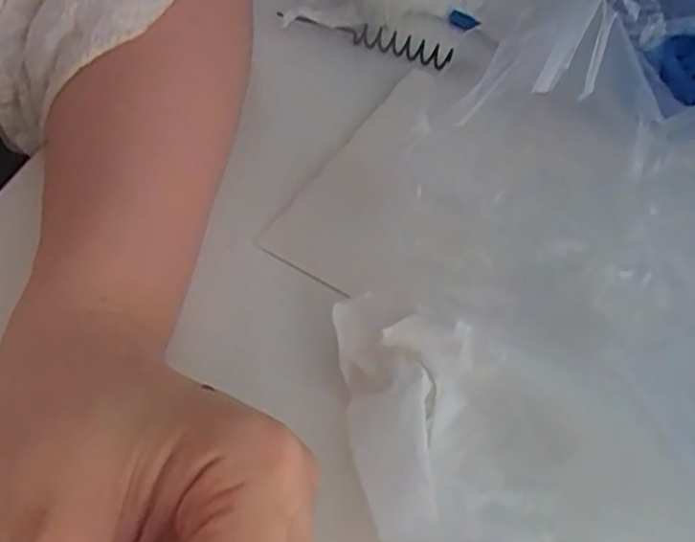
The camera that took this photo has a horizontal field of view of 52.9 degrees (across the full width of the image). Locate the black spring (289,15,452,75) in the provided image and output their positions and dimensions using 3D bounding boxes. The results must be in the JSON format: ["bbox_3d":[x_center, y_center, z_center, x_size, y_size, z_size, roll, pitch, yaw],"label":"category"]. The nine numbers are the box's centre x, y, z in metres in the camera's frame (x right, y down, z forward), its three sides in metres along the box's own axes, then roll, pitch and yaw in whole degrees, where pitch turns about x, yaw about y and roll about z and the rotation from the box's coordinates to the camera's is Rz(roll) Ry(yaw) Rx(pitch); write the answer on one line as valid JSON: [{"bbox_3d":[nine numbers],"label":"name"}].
[{"bbox_3d":[0.011,-0.127,0.376,0.095,0.011,0.018,23,55,13],"label":"black spring"}]

